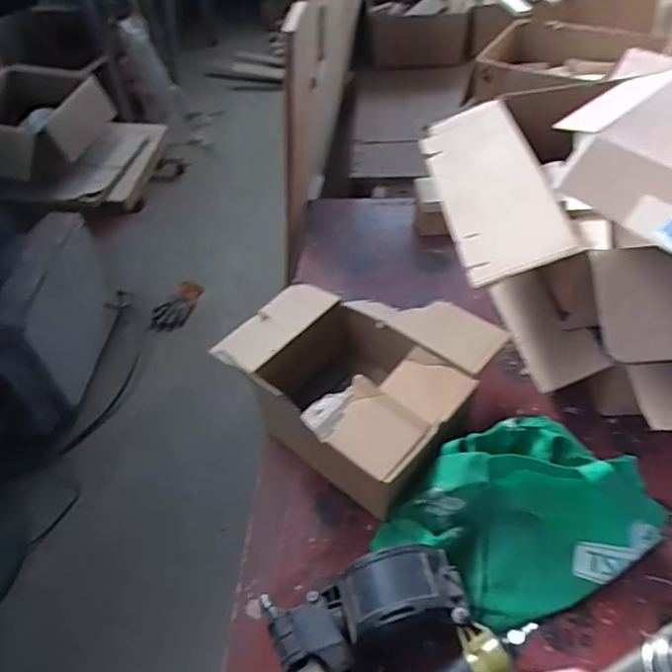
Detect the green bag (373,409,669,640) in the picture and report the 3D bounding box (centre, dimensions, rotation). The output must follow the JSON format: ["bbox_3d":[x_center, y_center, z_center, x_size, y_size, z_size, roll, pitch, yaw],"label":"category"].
[{"bbox_3d":[0.225,0.227,0.696,0.267,0.151,0.205,-25,49,-17],"label":"green bag"}]

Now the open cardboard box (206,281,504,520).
[{"bbox_3d":[0.031,0.064,0.883,0.344,0.152,0.291,28,55,28],"label":"open cardboard box"}]

